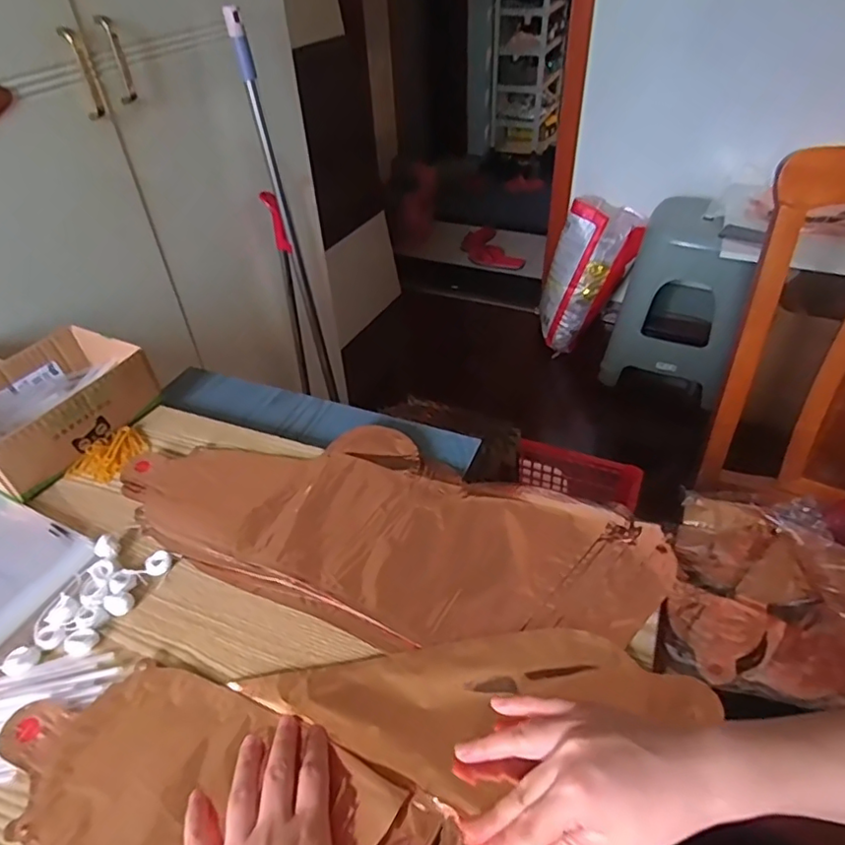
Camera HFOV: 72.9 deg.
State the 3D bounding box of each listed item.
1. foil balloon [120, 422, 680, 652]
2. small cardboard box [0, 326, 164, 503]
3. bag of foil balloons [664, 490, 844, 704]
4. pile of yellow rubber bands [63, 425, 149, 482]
[{"bbox_3d":[-0.038,0.084,0.514,0.468,0.010,0.207,16,46,21],"label":"foil balloon"},{"bbox_3d":[-0.394,-0.020,0.601,0.136,0.059,0.179,20,47,24],"label":"small cardboard box"},{"bbox_3d":[0.478,0.238,0.784,0.250,0.061,0.289,15,45,19],"label":"bag of foil balloons"},{"bbox_3d":[-0.318,0.033,0.585,0.049,0.013,0.073,22,48,26],"label":"pile of yellow rubber bands"}]

